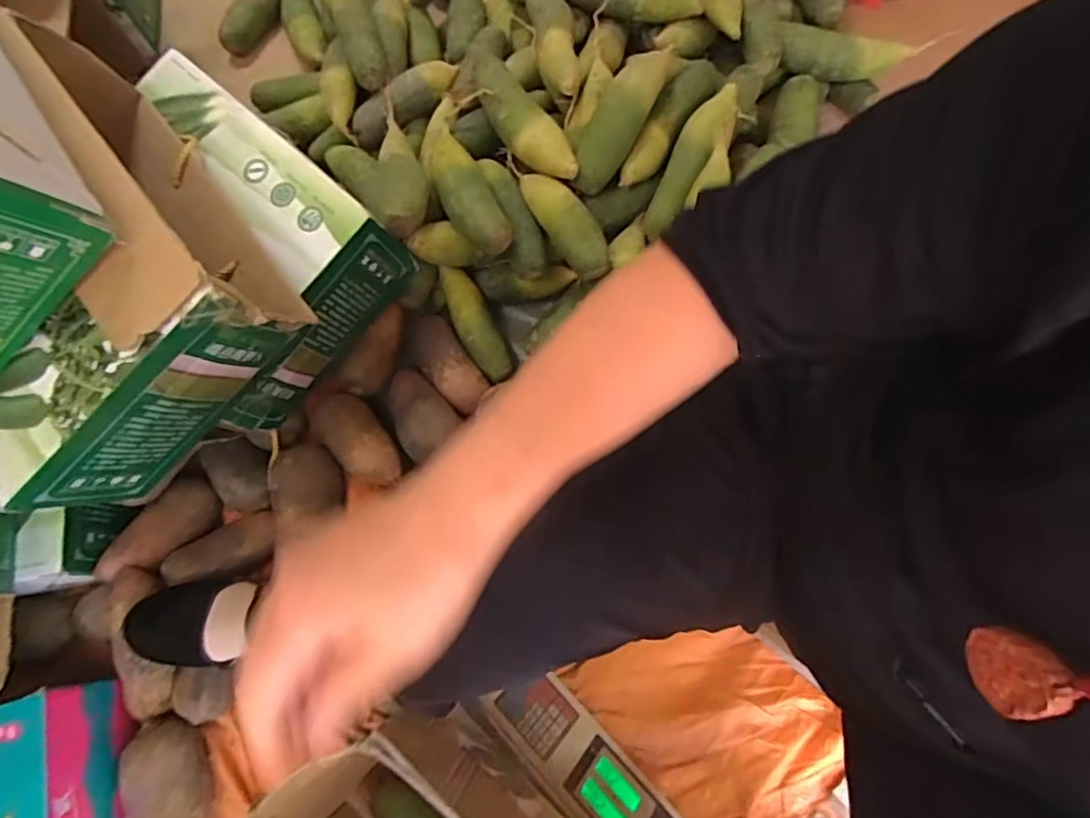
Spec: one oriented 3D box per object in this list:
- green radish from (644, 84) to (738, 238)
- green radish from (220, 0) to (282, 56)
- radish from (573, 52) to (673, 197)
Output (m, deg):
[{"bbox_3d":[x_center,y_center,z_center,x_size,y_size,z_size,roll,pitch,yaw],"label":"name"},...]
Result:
[{"bbox_3d":[0.178,-0.300,0.714,0.058,0.046,0.196,31,95,10],"label":"green radish"},{"bbox_3d":[-0.464,-0.668,0.973,0.059,0.055,0.189,21,75,8],"label":"green radish"},{"bbox_3d":[0.096,-0.362,0.719,0.059,0.055,0.206,30,88,10],"label":"radish"}]

